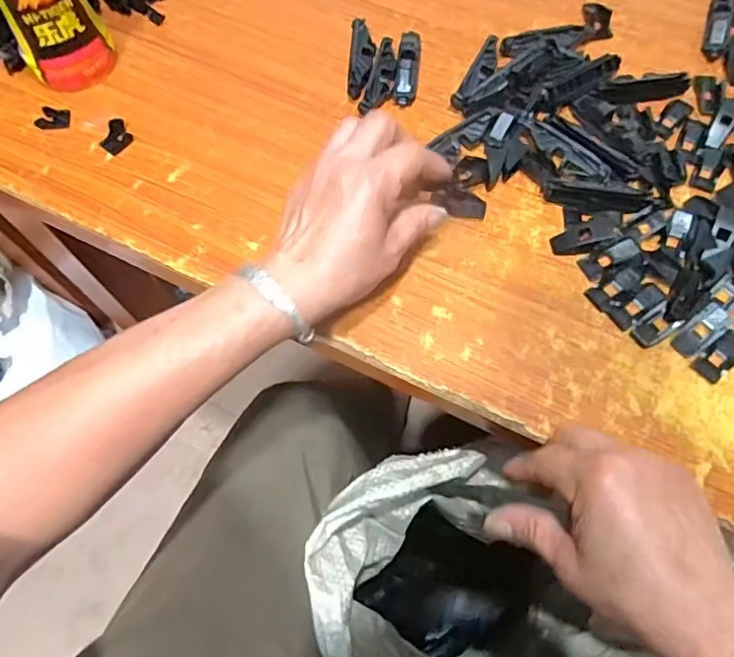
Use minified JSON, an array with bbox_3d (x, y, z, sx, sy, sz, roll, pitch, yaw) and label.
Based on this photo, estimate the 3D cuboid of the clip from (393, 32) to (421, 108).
[{"bbox_3d":[0.035,-0.220,0.463,0.019,0.019,0.080,7,67,3],"label":"clip"}]

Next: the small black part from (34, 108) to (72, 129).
[{"bbox_3d":[-0.252,-0.169,0.450,0.023,0.011,0.021,-3,67,-2],"label":"small black part"}]

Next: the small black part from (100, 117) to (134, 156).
[{"bbox_3d":[-0.196,-0.150,0.439,0.020,0.011,0.025,40,72,15],"label":"small black part"}]

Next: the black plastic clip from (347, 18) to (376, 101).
[{"bbox_3d":[-0.005,-0.227,0.468,0.020,0.012,0.081,2,67,1],"label":"black plastic clip"}]

